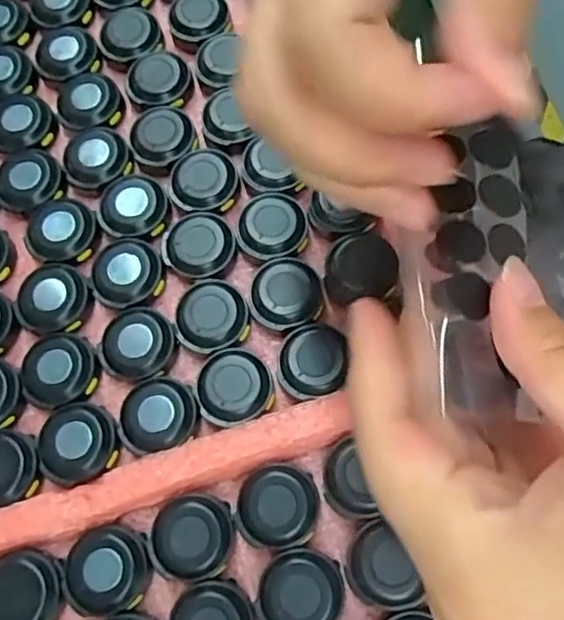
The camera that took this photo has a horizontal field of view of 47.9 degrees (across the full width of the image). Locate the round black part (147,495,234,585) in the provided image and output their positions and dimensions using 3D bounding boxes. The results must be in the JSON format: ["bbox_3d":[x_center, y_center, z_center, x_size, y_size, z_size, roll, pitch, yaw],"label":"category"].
[{"bbox_3d":[-0.033,0.083,0.230,0.030,0.011,0.029,-1,71,2],"label":"round black part"}]

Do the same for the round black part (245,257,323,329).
[{"bbox_3d":[0.001,-0.006,0.260,0.029,0.011,0.030,-1,71,2],"label":"round black part"}]

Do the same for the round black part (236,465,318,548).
[{"bbox_3d":[-0.001,0.071,0.232,0.029,0.011,0.028,-1,71,2],"label":"round black part"}]

